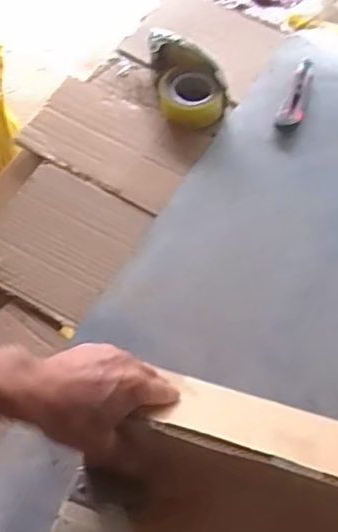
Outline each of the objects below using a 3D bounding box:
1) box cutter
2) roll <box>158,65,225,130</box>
[{"bbox_3d":[0.206,-0.270,0.931,0.038,0.011,0.157,21,63,8],"label":"box cutter"},{"bbox_3d":[0.034,-0.259,0.894,0.093,0.038,0.099,1,62,-2],"label":"roll"}]

